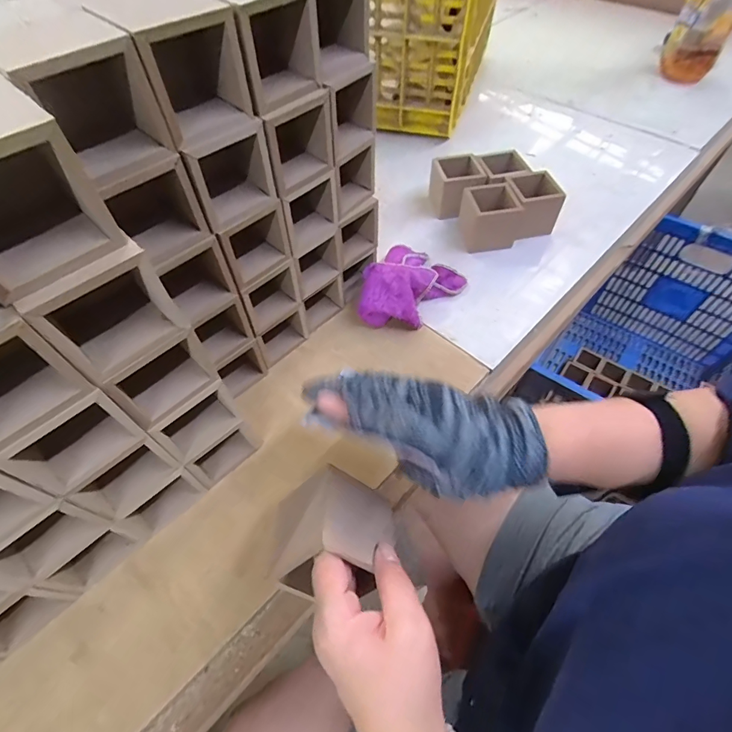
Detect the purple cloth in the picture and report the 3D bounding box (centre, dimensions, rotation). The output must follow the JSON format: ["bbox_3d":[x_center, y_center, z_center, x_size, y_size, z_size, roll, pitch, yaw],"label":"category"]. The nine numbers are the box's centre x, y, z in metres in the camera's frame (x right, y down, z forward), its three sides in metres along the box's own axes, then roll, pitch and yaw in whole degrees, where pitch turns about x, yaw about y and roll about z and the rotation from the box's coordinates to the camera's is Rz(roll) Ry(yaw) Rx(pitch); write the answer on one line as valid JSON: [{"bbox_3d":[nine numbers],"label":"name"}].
[{"bbox_3d":[0.057,-0.099,0.498,0.106,0.052,0.136,23,60,15],"label":"purple cloth"}]

